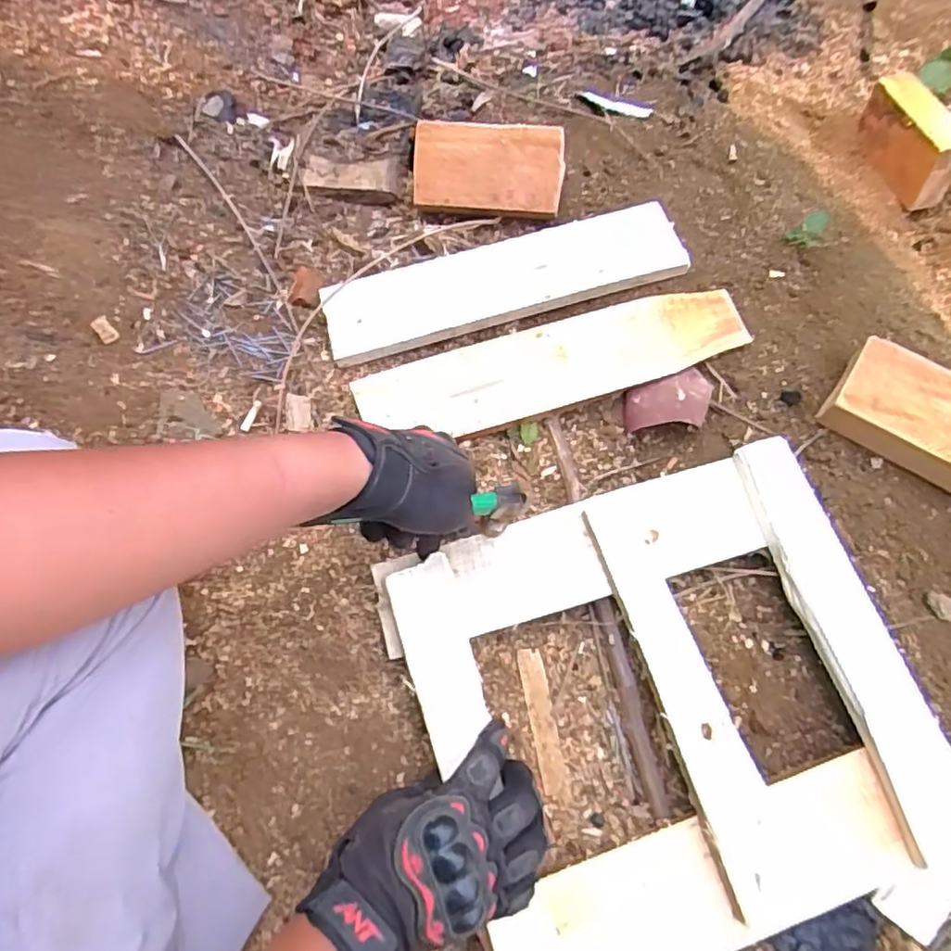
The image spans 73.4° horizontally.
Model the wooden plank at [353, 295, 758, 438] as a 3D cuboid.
[{"bbox_3d":[0.081,-0.112,0.644,0.390,0.033,0.087,-14,63,-8],"label":"wooden plank"}]

